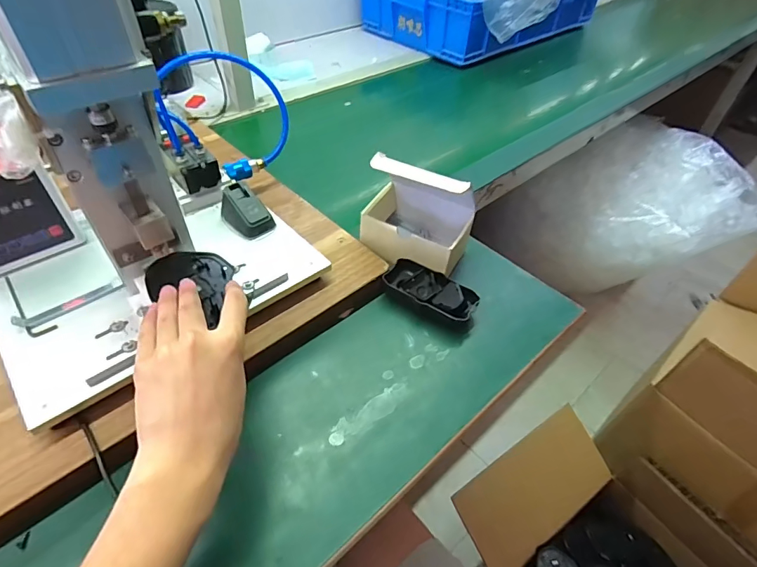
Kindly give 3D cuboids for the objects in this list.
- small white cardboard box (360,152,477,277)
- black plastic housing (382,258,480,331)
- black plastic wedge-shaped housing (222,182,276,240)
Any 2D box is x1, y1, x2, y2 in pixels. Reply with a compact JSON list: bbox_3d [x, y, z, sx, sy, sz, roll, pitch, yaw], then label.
[{"bbox_3d":[0.050,-0.089,0.539,0.125,0.129,0.103,25,51,18],"label":"small white cardboard box"},{"bbox_3d":[0.060,0.012,0.511,0.110,0.032,0.050,31,52,23],"label":"black plastic housing"},{"bbox_3d":[-0.161,-0.088,0.523,0.066,0.036,0.042,36,55,27],"label":"black plastic wedge-shaped housing"}]

